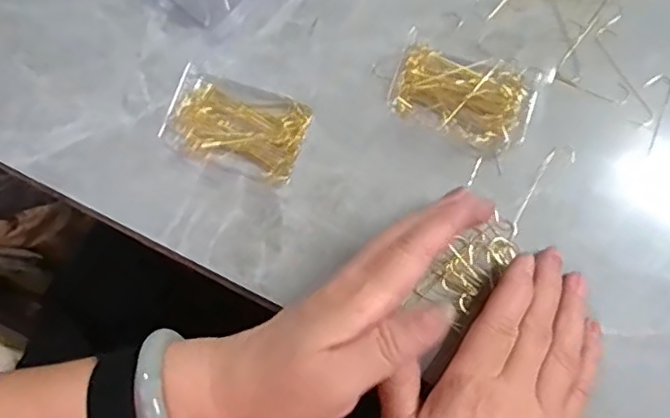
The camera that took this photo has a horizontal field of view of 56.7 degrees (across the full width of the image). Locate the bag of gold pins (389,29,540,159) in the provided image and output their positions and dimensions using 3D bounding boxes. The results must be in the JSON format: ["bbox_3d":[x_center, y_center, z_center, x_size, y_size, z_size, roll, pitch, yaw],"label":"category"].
[{"bbox_3d":[0.073,-0.065,0.355,0.079,0.015,0.050,20,79,4],"label":"bag of gold pins"}]

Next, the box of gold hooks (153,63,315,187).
[{"bbox_3d":[-0.056,-0.048,0.355,0.077,0.011,0.053,19,79,3],"label":"box of gold hooks"}]

